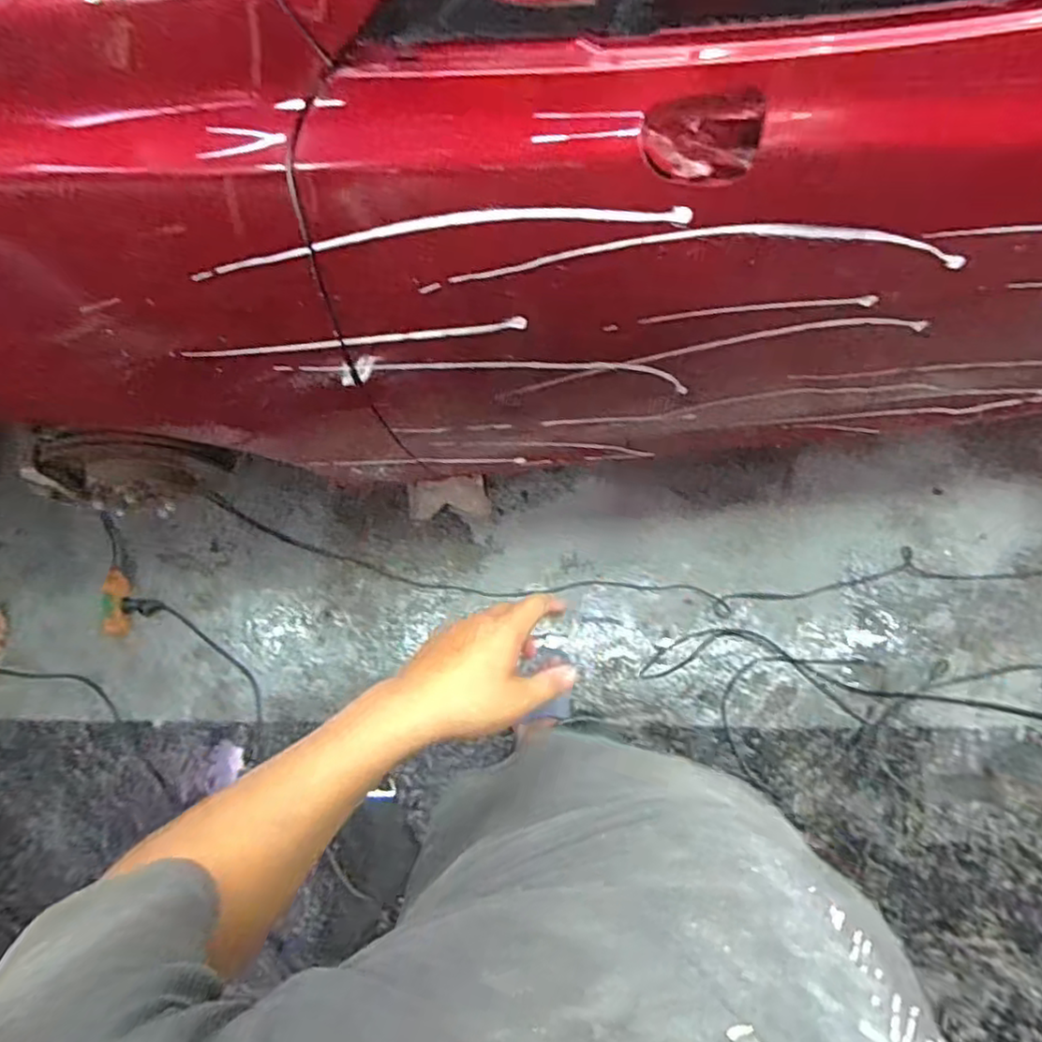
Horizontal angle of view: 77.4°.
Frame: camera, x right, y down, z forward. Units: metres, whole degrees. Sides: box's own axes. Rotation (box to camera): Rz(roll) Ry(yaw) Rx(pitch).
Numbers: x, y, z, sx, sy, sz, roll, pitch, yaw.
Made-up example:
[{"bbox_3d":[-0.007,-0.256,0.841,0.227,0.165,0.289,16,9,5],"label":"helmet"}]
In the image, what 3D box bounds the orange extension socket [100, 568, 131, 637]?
[{"bbox_3d":[-0.919,0.186,1.480,0.070,0.036,0.150,-3,75,3],"label":"orange extension socket"}]

